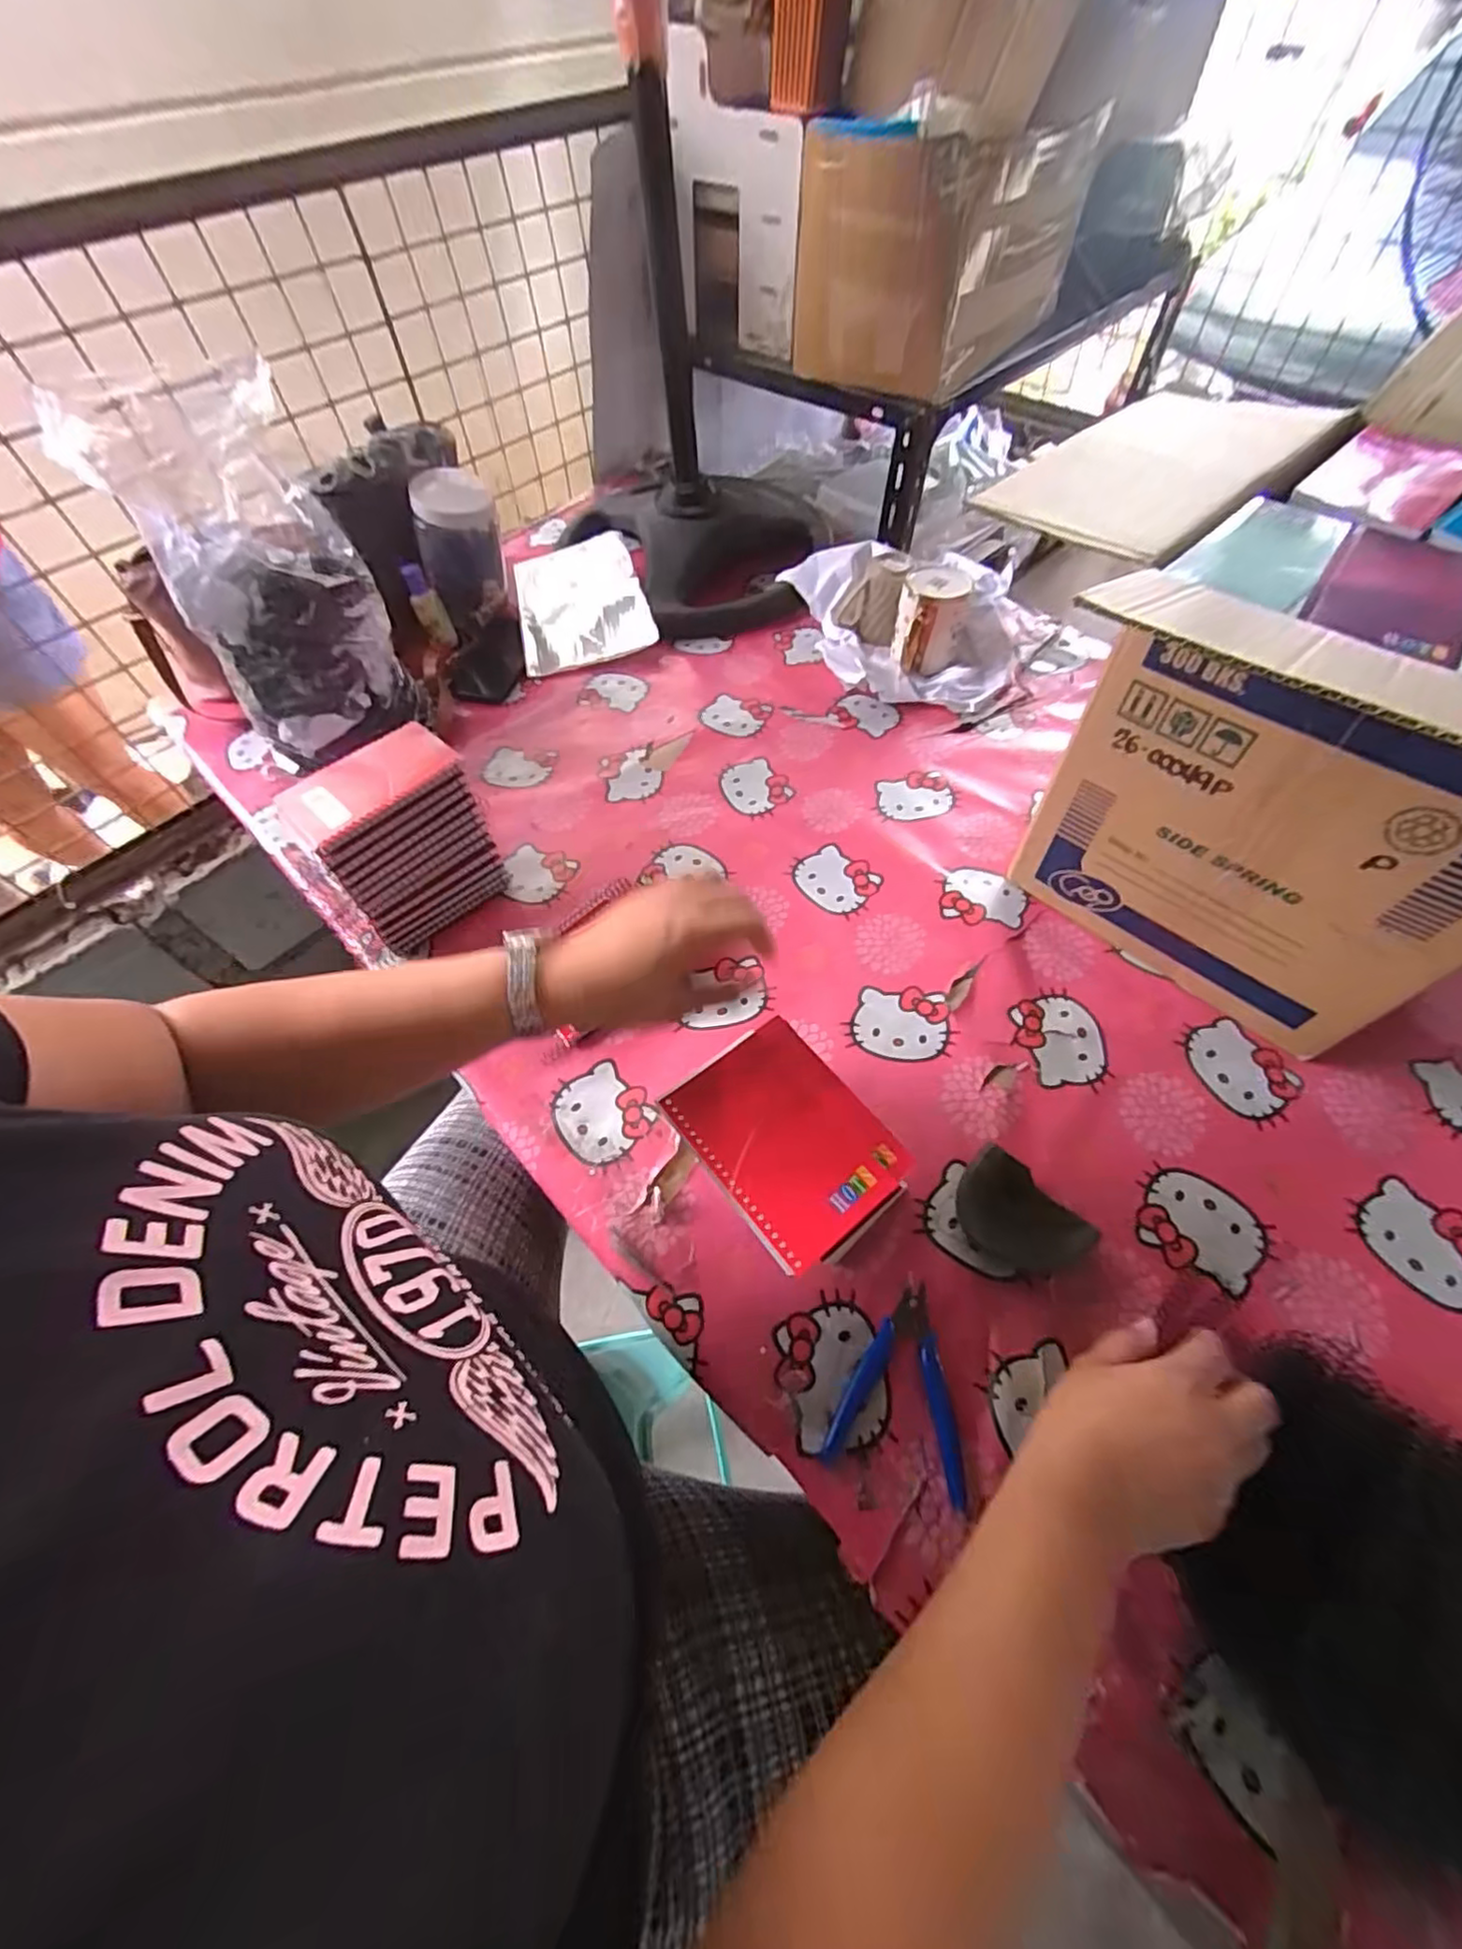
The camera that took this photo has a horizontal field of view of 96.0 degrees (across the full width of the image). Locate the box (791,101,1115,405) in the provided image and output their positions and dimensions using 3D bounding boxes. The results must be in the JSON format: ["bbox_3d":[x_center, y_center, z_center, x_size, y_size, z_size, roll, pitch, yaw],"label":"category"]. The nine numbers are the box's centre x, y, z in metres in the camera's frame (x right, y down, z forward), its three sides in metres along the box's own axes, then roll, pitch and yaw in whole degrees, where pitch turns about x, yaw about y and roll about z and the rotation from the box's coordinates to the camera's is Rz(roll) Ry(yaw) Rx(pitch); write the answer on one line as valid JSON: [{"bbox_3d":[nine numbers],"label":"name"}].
[{"bbox_3d":[0.264,-0.945,0.856,0.241,0.207,0.337,38,67,24],"label":"box"}]

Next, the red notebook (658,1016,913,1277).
[{"bbox_3d":[0.035,0.100,0.412,0.103,0.016,0.139,-35,62,-17],"label":"red notebook"}]

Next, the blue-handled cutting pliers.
[{"bbox_3d":[0.116,0.265,0.427,0.084,0.007,0.111,15,60,12],"label":"blue-handled cutting pliers"}]

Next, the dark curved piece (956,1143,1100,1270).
[{"bbox_3d":[0.201,0.172,0.468,0.060,0.029,0.085,-32,61,-16],"label":"dark curved piece"}]

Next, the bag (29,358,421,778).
[{"bbox_3d":[-0.438,-0.362,0.626,0.179,0.289,0.118,-30,61,-15],"label":"bag"}]

